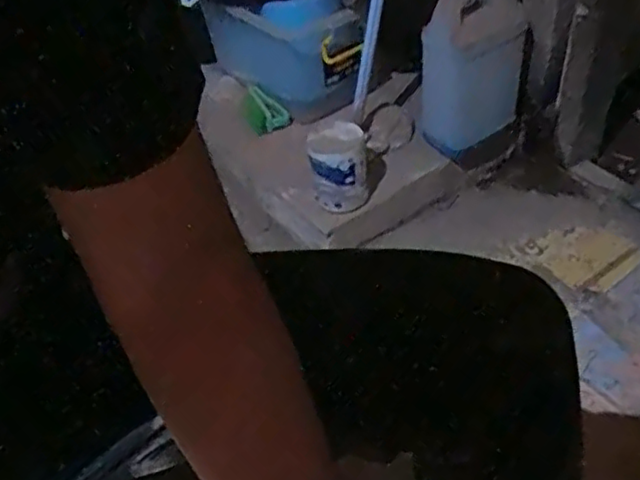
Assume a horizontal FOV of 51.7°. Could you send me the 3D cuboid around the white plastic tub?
[{"bbox_3d":[0.034,-0.130,1.208,0.101,0.138,0.091,-5,44,3],"label":"white plastic tub"}]

